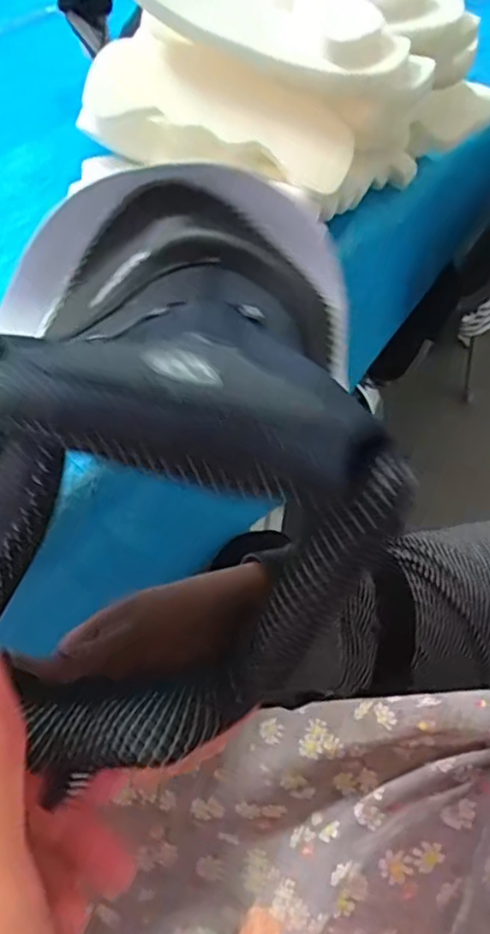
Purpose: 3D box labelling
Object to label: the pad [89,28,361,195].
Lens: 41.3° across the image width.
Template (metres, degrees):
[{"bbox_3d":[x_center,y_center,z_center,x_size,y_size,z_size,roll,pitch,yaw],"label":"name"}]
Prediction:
[{"bbox_3d":[-0.032,-0.325,0.602,0.267,0.090,0.058,18,53,12],"label":"pad"}]

